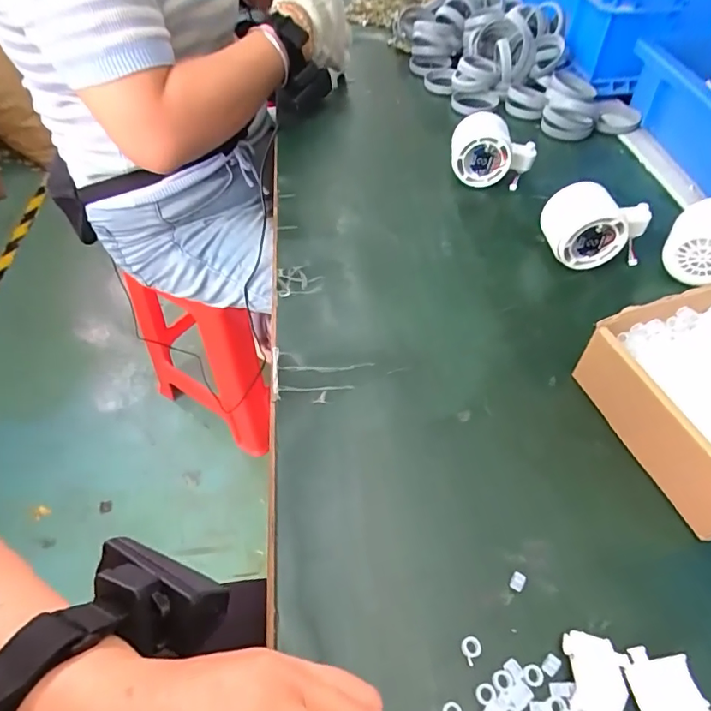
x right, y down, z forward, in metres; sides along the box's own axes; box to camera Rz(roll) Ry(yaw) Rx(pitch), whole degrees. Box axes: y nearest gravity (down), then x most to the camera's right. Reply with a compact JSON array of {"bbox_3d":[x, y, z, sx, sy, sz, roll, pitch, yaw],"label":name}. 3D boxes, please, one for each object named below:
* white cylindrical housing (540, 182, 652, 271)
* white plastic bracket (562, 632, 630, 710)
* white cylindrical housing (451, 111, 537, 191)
[{"bbox_3d":[0.207,-0.107,0.414,0.086,0.063,0.043,4,52,4],"label":"white cylindrical housing"},{"bbox_3d":[0.116,0.155,0.231,0.029,0.004,0.033,9,52,8],"label":"white plastic bracket"},{"bbox_3d":[0.144,-0.212,0.501,0.083,0.060,0.044,6,52,6],"label":"white cylindrical housing"}]

